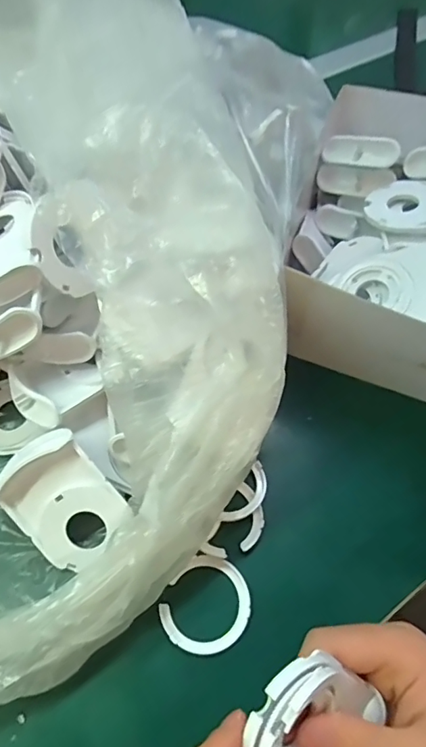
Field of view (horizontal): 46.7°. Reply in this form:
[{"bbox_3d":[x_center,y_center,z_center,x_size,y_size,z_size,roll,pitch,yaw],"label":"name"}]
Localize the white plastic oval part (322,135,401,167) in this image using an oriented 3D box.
[{"bbox_3d":[0.111,-0.167,0.370,0.056,0.010,0.020,17,99,24],"label":"white plastic oval part"}]

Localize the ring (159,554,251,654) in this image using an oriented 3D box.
[{"bbox_3d":[-0.003,0.131,0.281,0.048,0.004,0.050,1,59,-2],"label":"ring"}]

